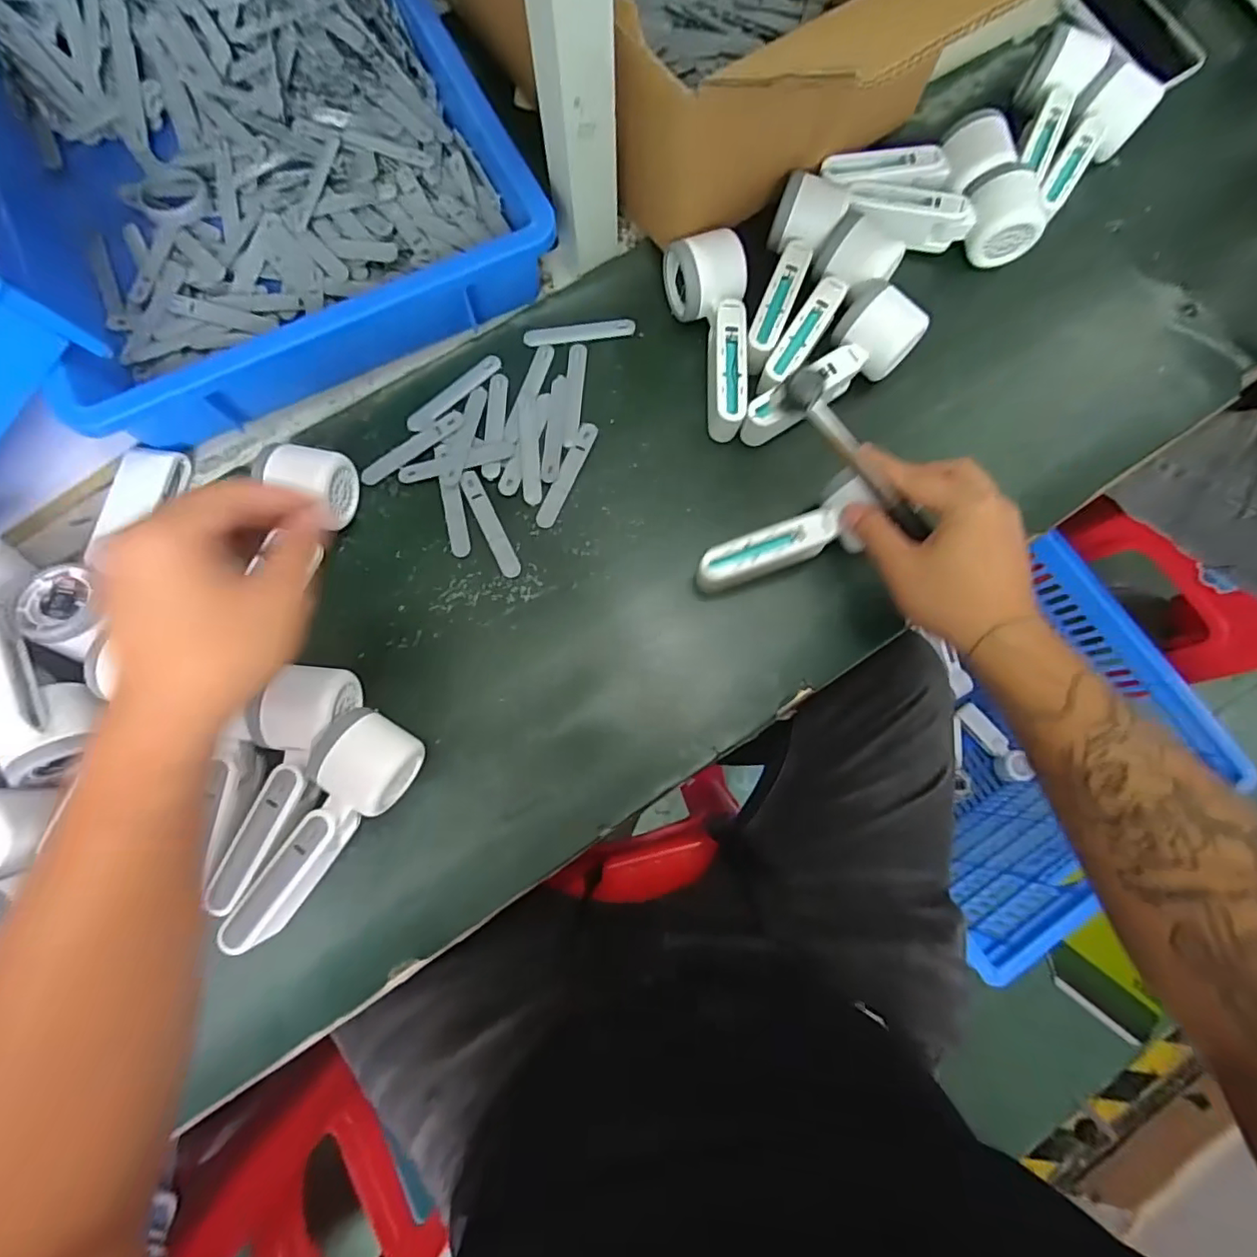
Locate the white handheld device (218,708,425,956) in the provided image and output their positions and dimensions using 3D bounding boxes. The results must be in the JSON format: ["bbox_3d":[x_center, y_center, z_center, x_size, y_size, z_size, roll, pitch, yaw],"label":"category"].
[{"bbox_3d":[-0.207,0.139,0.396,0.056,0.054,0.166,27,80,5],"label":"white handheld device"}]

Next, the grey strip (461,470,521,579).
[{"bbox_3d":[-0.111,-0.084,0.466,0.016,0.004,0.093,-24,84,-10],"label":"grey strip"}]

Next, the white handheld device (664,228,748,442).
[{"bbox_3d":[0.065,-0.238,0.473,0.060,0.057,0.154,-1,79,-1],"label":"white handheld device"}]

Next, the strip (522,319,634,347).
[{"bbox_3d":[-0.042,-0.256,0.499,0.094,0.004,0.017,-8,82,-2],"label":"strip"}]

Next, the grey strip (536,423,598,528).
[{"bbox_3d":[-0.050,-0.127,0.474,0.016,0.004,0.095,23,79,4],"label":"grey strip"}]

